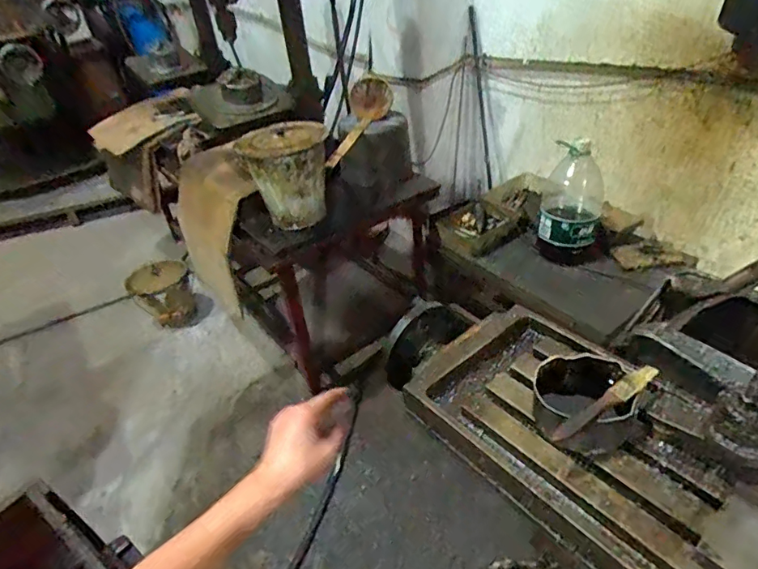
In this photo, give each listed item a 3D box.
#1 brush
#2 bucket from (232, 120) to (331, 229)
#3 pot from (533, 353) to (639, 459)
[{"bbox_3d":[0.244,0.126,0.532,0.151,0.013,0.023,-26,41,-23],"label":"brush"},{"bbox_3d":[-0.266,-0.318,1.446,0.246,0.249,0.248,-13,37,-7],"label":"bucket"},{"bbox_3d":[0.240,0.136,0.575,0.113,0.054,0.107,-2,37,7],"label":"pot"}]

